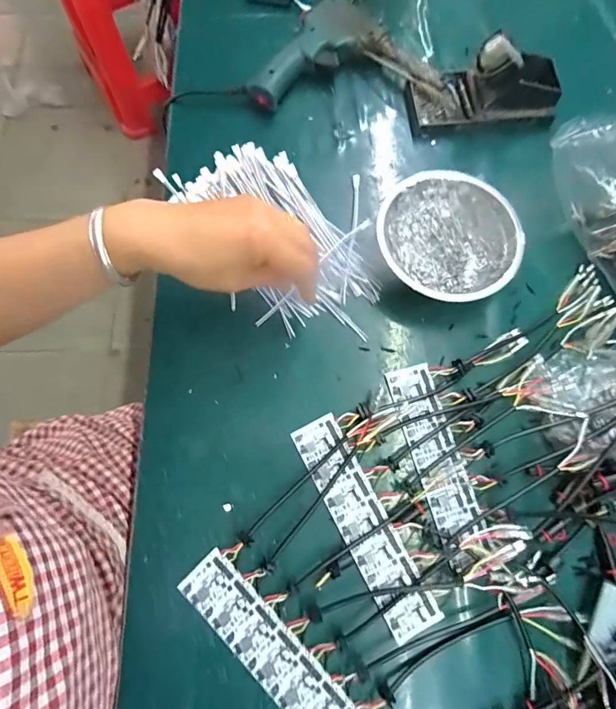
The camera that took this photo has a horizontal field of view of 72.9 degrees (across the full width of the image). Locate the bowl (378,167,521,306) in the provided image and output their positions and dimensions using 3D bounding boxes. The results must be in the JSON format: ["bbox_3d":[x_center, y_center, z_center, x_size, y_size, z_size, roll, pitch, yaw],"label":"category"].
[{"bbox_3d":[0.130,-0.105,0.389,0.124,0.040,0.123,0,75,0],"label":"bowl"}]

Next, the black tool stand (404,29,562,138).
[{"bbox_3d":[0.183,-0.281,0.422,0.151,0.071,0.068,-3,75,-1],"label":"black tool stand"}]

